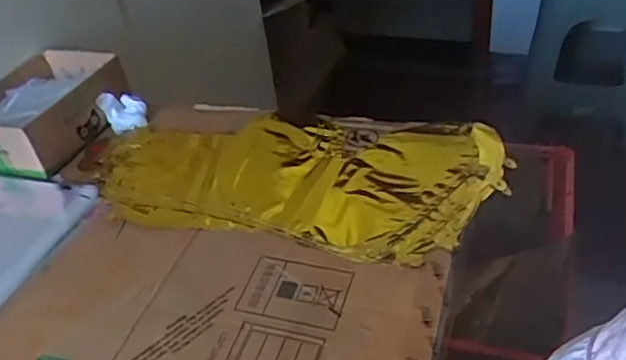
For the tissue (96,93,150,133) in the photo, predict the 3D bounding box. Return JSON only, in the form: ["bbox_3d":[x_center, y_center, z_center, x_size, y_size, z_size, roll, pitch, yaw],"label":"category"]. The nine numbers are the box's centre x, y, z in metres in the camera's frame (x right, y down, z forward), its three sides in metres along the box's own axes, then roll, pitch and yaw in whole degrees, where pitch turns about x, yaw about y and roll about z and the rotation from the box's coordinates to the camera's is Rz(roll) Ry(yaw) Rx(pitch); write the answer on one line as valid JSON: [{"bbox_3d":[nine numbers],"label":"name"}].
[{"bbox_3d":[-0.239,-0.090,0.781,0.055,0.035,0.045,-19,40,-14],"label":"tissue"}]

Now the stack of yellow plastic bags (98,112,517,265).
[{"bbox_3d":[-0.024,-0.005,0.686,0.449,0.037,0.241,5,40,16],"label":"stack of yellow plastic bags"}]

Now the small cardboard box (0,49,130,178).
[{"bbox_3d":[-0.334,-0.089,0.777,0.141,0.064,0.190,8,40,20],"label":"small cardboard box"}]

